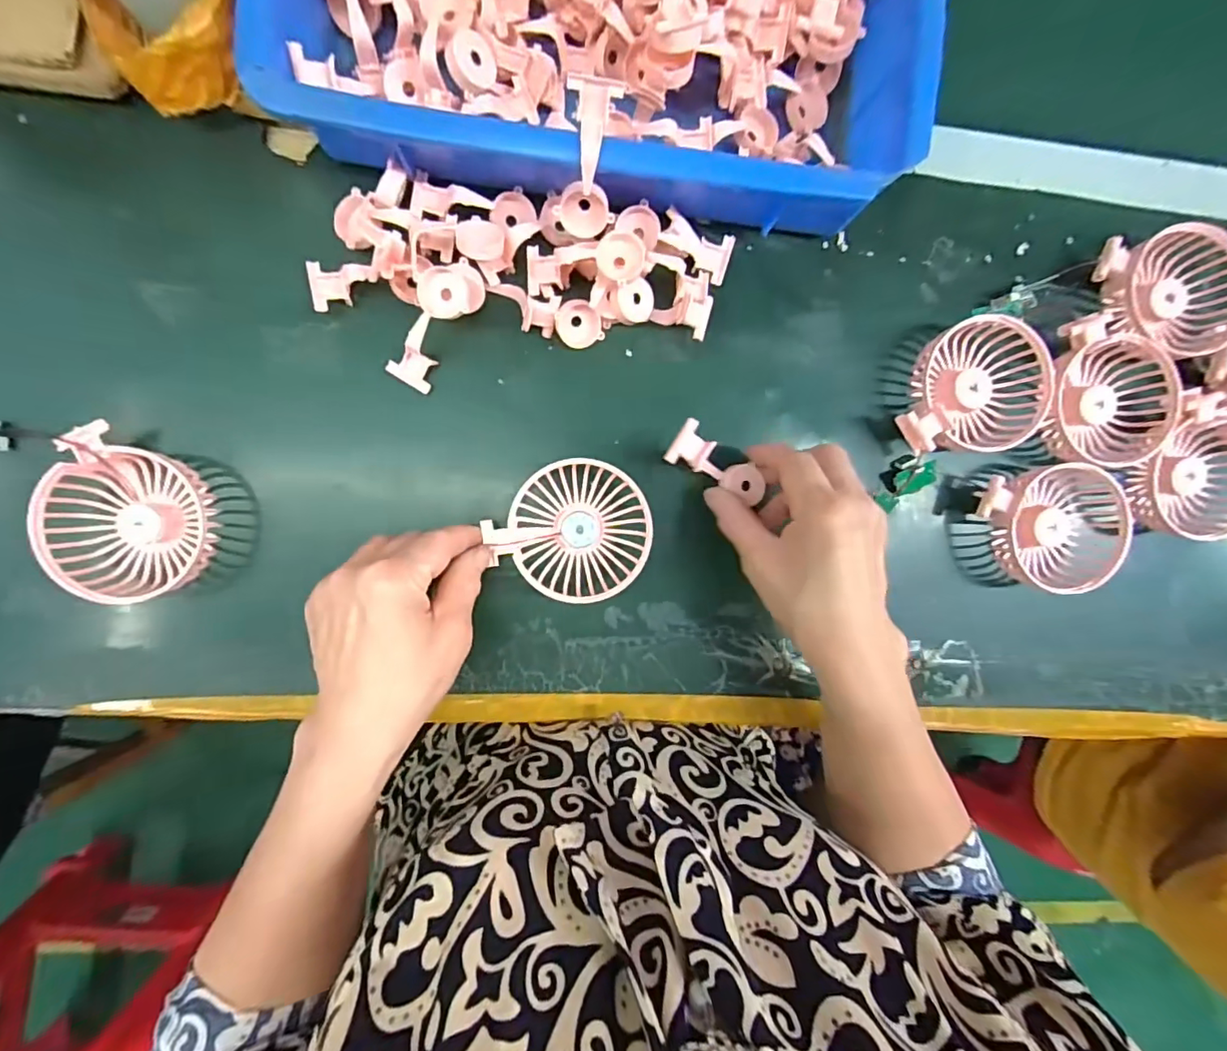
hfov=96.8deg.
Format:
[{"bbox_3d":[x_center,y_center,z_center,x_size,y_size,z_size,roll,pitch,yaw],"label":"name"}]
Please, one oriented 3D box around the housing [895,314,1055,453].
[{"bbox_3d":[0.244,-0.094,0.377,0.111,0.040,0.086,-18,92,-6],"label":"housing"}]

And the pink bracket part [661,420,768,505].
[{"bbox_3d":[0.066,-0.039,0.350,0.072,0.029,0.028,27,89,-27],"label":"pink bracket part"}]

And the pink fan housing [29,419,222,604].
[{"bbox_3d":[-0.290,-0.002,0.325,0.083,0.029,0.085,26,88,-6],"label":"pink fan housing"}]

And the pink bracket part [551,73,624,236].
[{"bbox_3d":[-0.014,-0.197,0.300,0.031,0.019,0.074,4,137,-8],"label":"pink bracket part"}]

